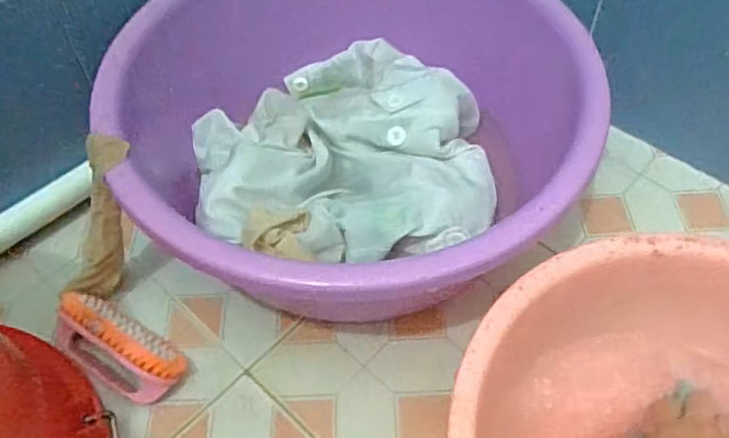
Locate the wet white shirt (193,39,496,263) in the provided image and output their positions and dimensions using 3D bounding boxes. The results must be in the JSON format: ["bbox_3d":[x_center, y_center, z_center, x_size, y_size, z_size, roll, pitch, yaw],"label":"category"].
[{"bbox_3d":[-0.023,-0.085,0.668,0.308,0.081,0.304,-12,54,-7],"label":"wet white shirt"}]

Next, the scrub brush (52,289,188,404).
[{"bbox_3d":[-0.225,0.115,0.563,0.128,0.042,0.060,27,58,20],"label":"scrub brush"}]

